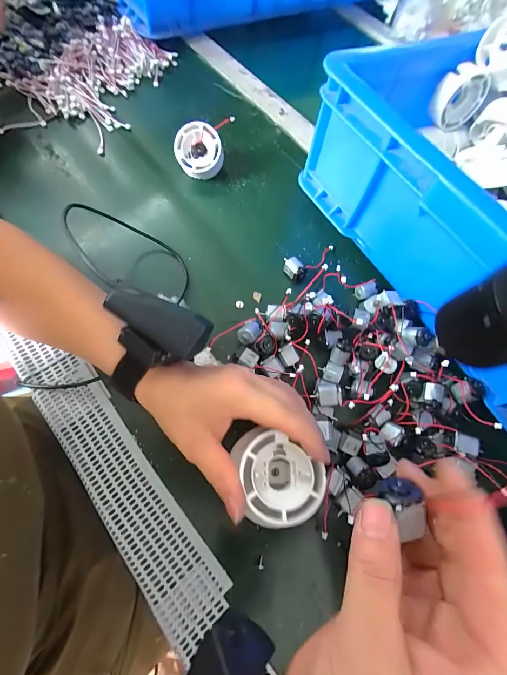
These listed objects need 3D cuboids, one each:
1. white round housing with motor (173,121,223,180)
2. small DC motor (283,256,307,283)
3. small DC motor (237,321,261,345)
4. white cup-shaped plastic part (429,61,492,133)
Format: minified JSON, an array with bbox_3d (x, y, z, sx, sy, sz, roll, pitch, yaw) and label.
[{"bbox_3d":[-0.064,-0.223,0.360,0.055,0.029,0.053,1,100,8],"label":"white round housing with motor"},{"bbox_3d":[0.045,-0.073,0.328,0.015,0.019,0.027,-33,74,-19],"label":"small DC motor"},{"bbox_3d":[-0.003,-0.004,0.289,0.020,0.015,0.025,41,68,11],"label":"small DC motor"},{"bbox_3d":[0.224,-0.263,0.329,0.052,0.052,0.028,-18,70,-14],"label":"white cup-shaped plastic part"}]

